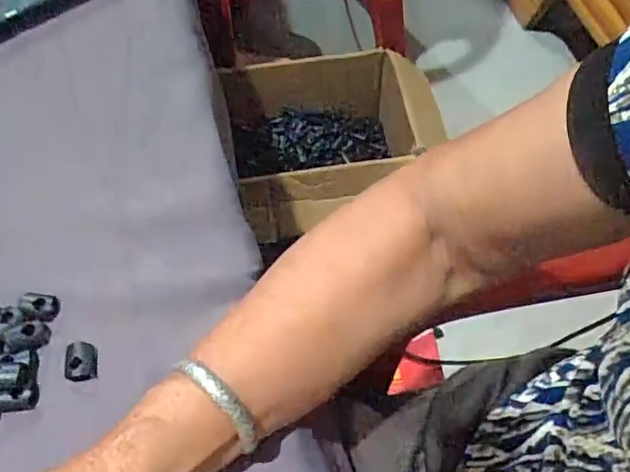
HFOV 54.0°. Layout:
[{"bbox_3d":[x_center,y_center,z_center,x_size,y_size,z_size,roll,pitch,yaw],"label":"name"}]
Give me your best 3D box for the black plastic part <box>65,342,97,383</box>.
[{"bbox_3d":[-0.130,0.070,0.341,0.017,0.011,0.022,-9,60,-4],"label":"black plastic part"}]

